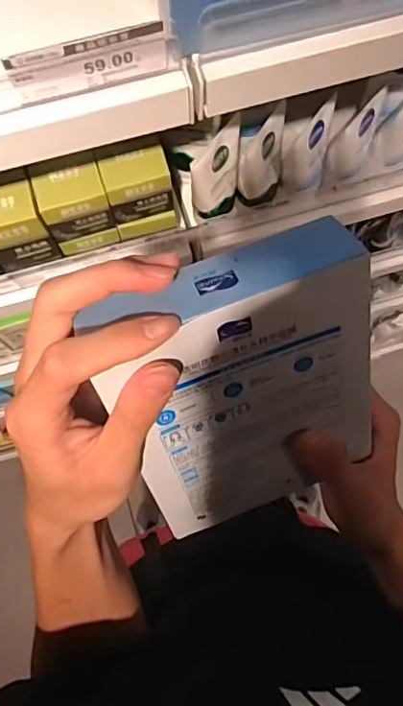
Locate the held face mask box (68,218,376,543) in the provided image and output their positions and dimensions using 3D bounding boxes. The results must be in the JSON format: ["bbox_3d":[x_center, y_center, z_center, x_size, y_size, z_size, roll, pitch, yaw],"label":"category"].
[{"bbox_3d":[0.025,0.024,0.308,0.138,0.182,0.033,-19,42,-5],"label":"held face mask box"}]

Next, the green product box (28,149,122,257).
[{"bbox_3d":[-0.125,-0.149,0.546,0.063,0.093,0.052,-15,78,-4],"label":"green product box"}]

